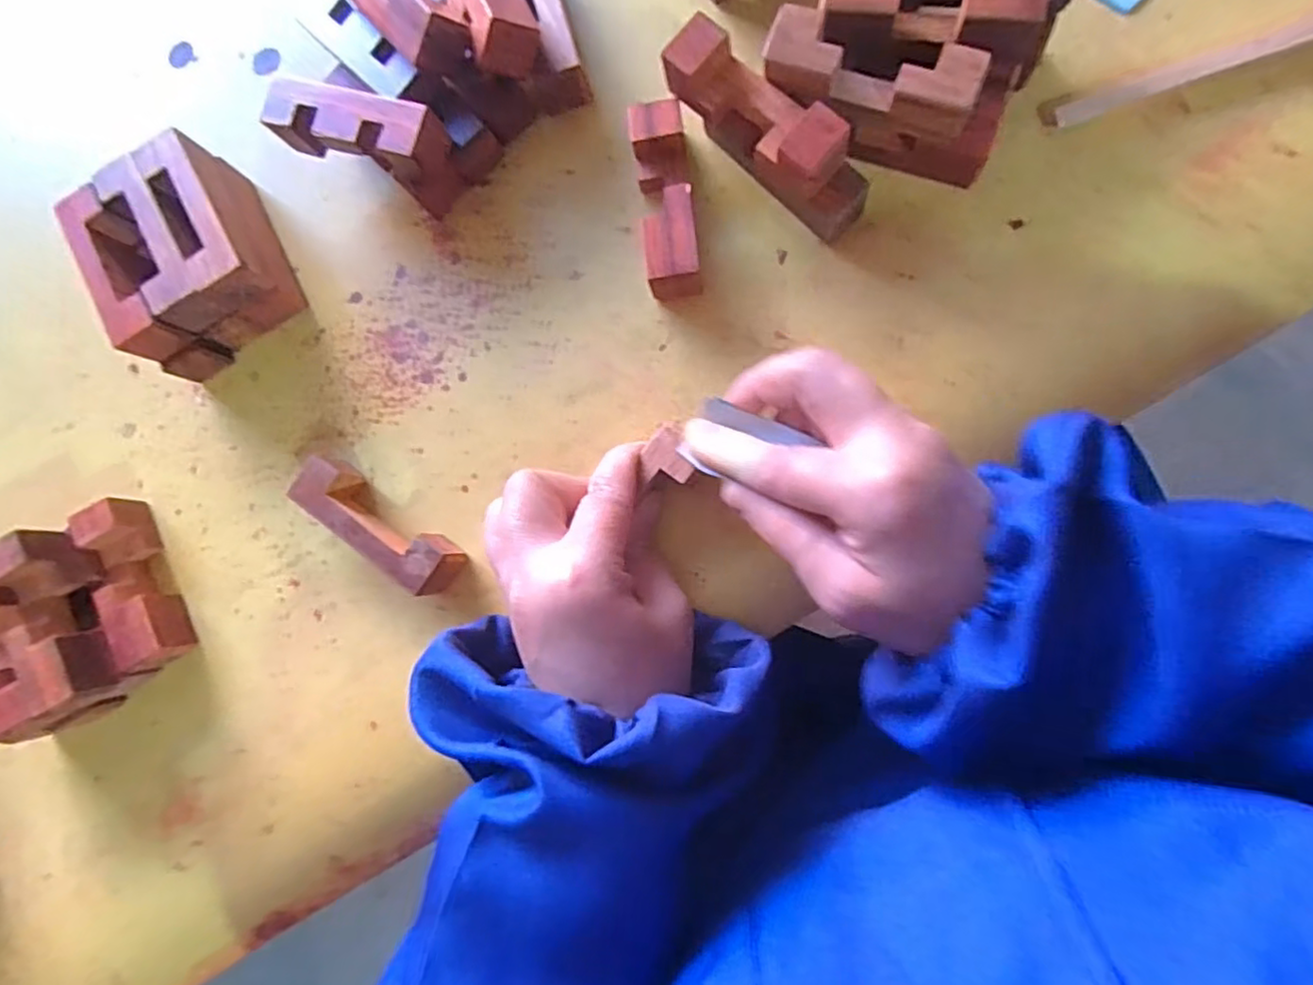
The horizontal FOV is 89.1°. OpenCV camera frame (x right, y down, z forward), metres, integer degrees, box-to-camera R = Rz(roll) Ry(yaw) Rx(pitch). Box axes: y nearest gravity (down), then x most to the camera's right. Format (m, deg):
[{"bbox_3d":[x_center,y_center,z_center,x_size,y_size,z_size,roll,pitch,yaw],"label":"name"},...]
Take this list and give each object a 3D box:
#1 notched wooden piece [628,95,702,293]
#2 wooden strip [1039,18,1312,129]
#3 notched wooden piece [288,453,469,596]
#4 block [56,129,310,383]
[{"bbox_3d":[0.005,-0.120,0.280,0.021,0.024,0.078,-7,85,8],"label":"notched wooden piece"},{"bbox_3d":[0.240,-0.173,0.254,0.173,0.008,0.013,-15,84,7],"label":"wooden strip"},{"bbox_3d":[-0.120,0.015,0.290,0.078,0.025,0.022,34,91,9],"label":"notched wooden piece"},{"bbox_3d":[-0.211,-0.105,0.302,0.067,0.045,0.077,-31,82,5],"label":"block"}]

